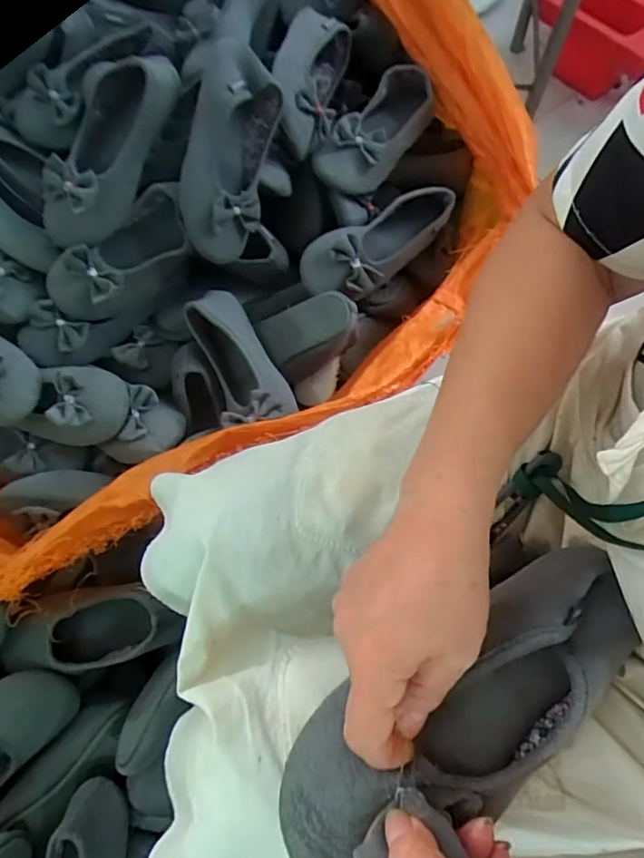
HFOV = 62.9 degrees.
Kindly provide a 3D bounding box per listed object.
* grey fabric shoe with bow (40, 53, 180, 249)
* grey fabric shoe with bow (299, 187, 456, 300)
[{"bbox_3d":[-0.272,-0.357,0.671,0.102,0.079,0.258,22,84,9],"label":"grey fabric shoe with bow"},{"bbox_3d":[0.078,-0.257,0.712,0.236,0.064,0.080,-33,72,-11],"label":"grey fabric shoe with bow"}]

